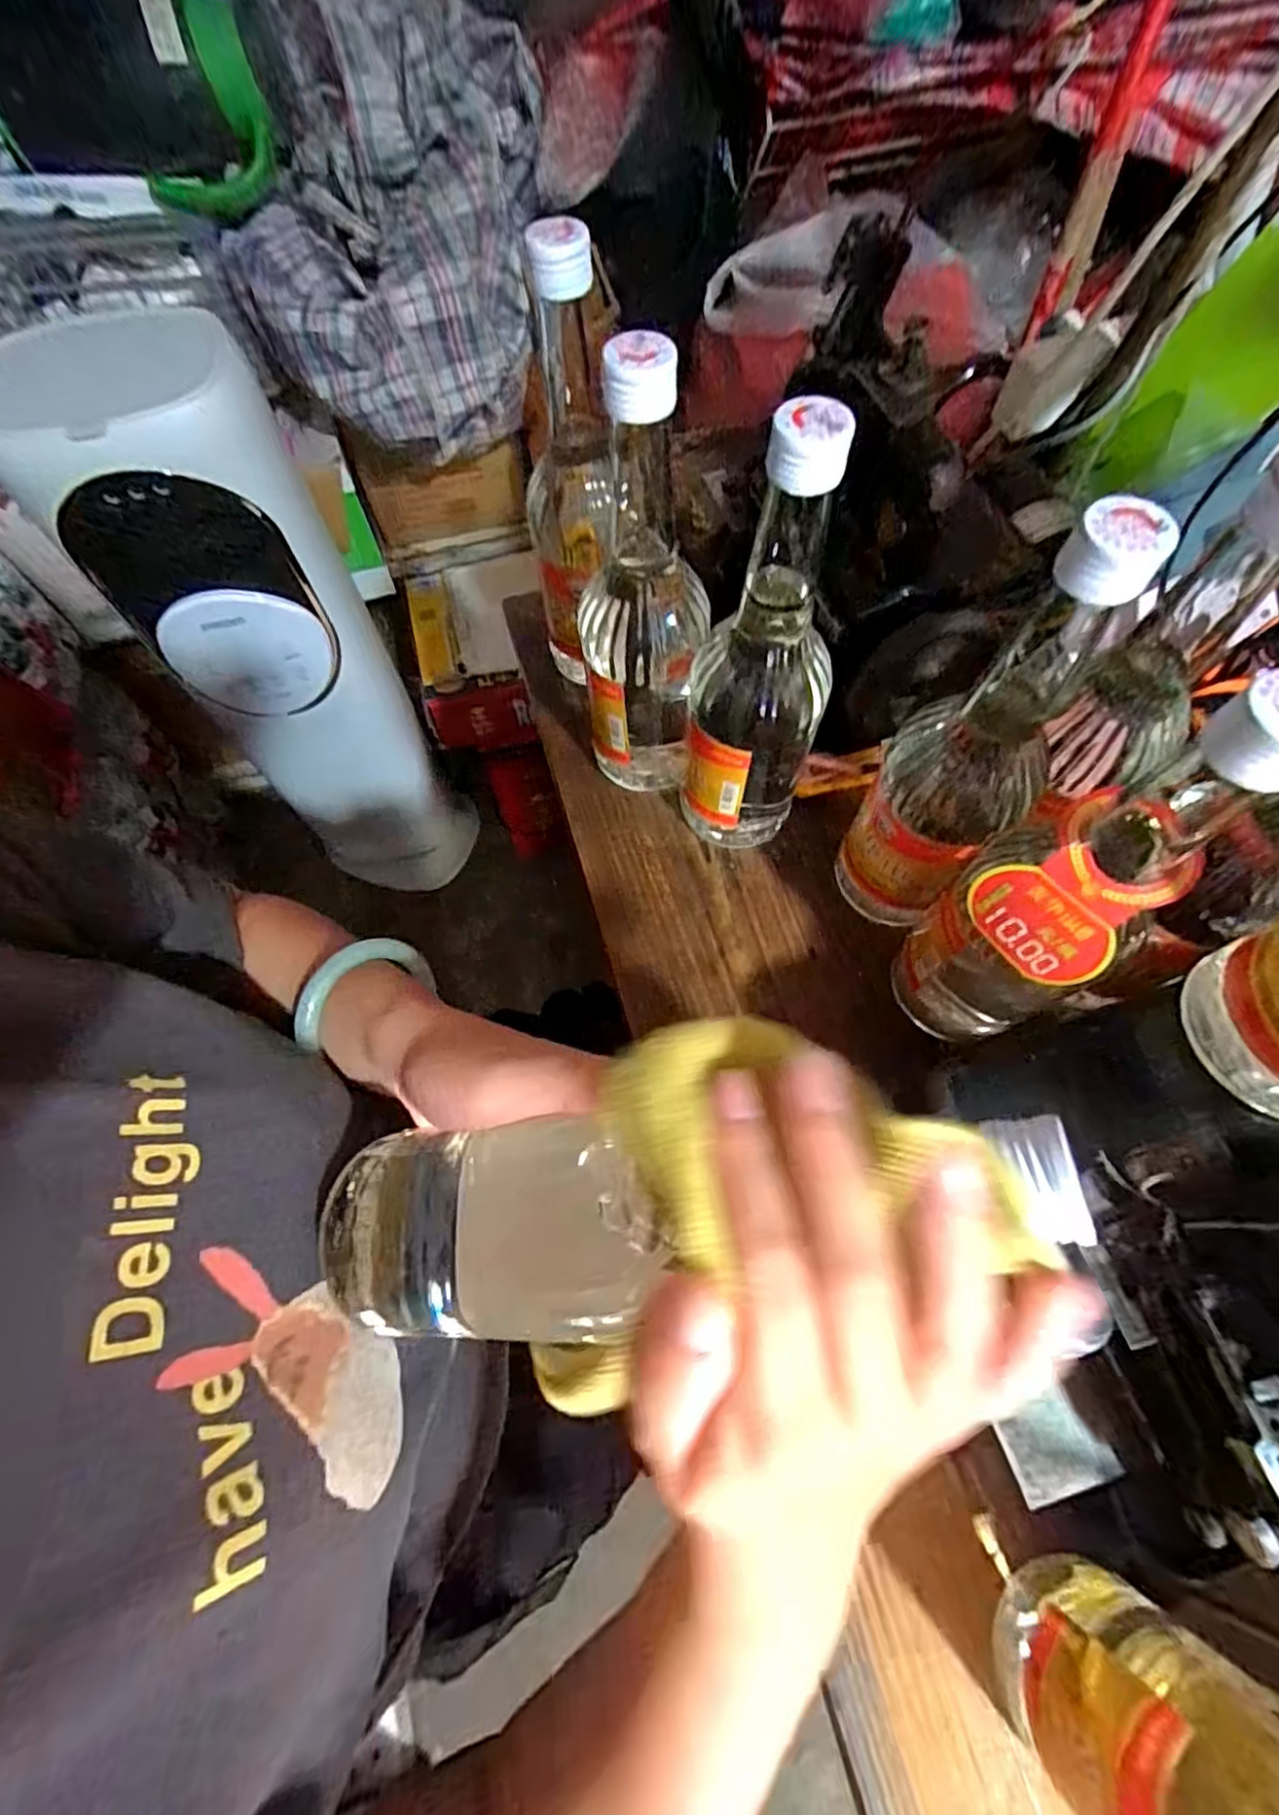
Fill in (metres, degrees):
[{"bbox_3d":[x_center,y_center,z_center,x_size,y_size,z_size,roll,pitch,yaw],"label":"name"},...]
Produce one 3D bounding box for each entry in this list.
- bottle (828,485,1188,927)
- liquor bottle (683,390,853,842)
[{"bbox_3d":[0.155,-0.064,0.318,0.069,0.241,0.065,-3,66,0],"label":"bottle"},{"bbox_3d":[0.063,-0.117,0.345,0.067,0.244,0.063,17,67,9],"label":"liquor bottle"}]

